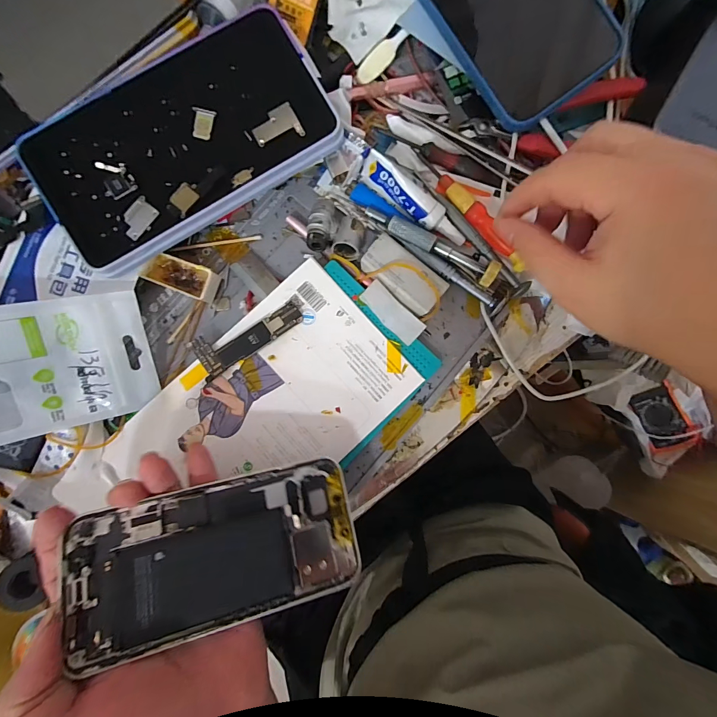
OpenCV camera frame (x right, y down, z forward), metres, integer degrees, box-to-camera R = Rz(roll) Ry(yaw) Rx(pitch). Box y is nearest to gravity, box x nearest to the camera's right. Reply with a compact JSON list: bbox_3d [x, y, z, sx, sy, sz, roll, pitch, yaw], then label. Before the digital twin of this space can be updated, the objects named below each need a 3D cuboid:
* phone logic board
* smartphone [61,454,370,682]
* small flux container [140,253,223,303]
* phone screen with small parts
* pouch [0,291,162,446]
[{"bbox_3d":[-0.076,-0.015,0.242,0.076,0.004,0.026,-26,87,-3],"label":"phone logic board"},{"bbox_3d":[-0.074,0.105,0.192,0.142,0.006,0.070,-9,70,-15],"label":"smartphone"},{"bbox_3d":[-0.122,-0.057,0.244,0.045,0.019,0.021,22,86,0],"label":"small flux container"},{"bbox_3d":[-0.112,-0.142,0.227,0.185,0.010,0.104,-30,92,-2],"label":"phone screen with small parts"},{"bbox_3d":[-0.209,0.010,0.206,0.147,0.010,0.080,-13,102,-22],"label":"pouch"}]

